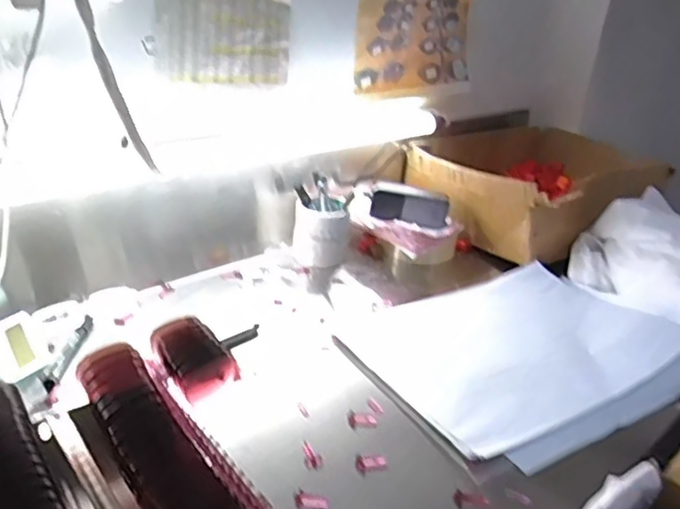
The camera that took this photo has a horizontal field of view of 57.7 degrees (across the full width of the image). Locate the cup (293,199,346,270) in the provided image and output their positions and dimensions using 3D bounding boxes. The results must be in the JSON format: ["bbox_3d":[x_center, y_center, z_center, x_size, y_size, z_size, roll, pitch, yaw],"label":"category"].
[{"bbox_3d":[-0.030,-0.035,1.000,0.089,0.092,0.068,0,25,-13],"label":"cup"}]

